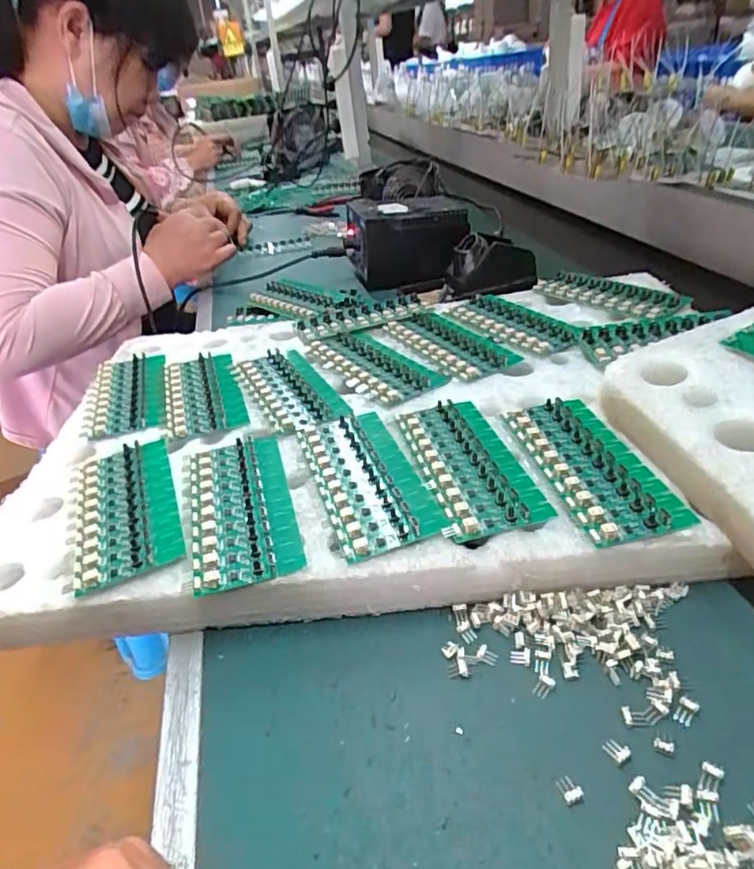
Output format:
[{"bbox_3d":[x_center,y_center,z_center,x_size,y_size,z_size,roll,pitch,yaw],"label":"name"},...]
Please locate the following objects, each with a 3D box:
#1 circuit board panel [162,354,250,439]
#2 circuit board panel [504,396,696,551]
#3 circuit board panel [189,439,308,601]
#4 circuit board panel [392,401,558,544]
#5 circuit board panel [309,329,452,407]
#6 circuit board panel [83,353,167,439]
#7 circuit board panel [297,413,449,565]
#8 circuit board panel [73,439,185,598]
[{"bbox_3d":[-0.151,-0.037,0.502,0.061,0.012,0.135,-16,35,-11],"label":"circuit board panel"},{"bbox_3d":[0.133,0.017,0.371,0.059,0.011,0.134,-13,34,-6],"label":"circuit board panel"},{"bbox_3d":[-0.087,0.041,0.372,0.061,0.010,0.137,-15,35,-9],"label":"circuit board panel"},{"bbox_3d":[0.059,0.014,0.386,0.061,0.008,0.134,-13,35,-7],"label":"circuit board panel"},{"bbox_3d":[-0.004,-0.064,0.515,0.063,0.013,0.139,-26,38,-23],"label":"circuit board panel"},{"bbox_3d":[-0.218,-0.036,0.511,0.063,0.012,0.142,-16,35,-11],"label":"circuit board panel"},{"bbox_3d":[-0.008,0.026,0.382,0.061,0.010,0.137,-16,35,-11],"label":"circuit board panel"},{"bbox_3d":[-0.164,0.046,0.380,0.061,0.011,0.134,-19,36,-15],"label":"circuit board panel"}]

